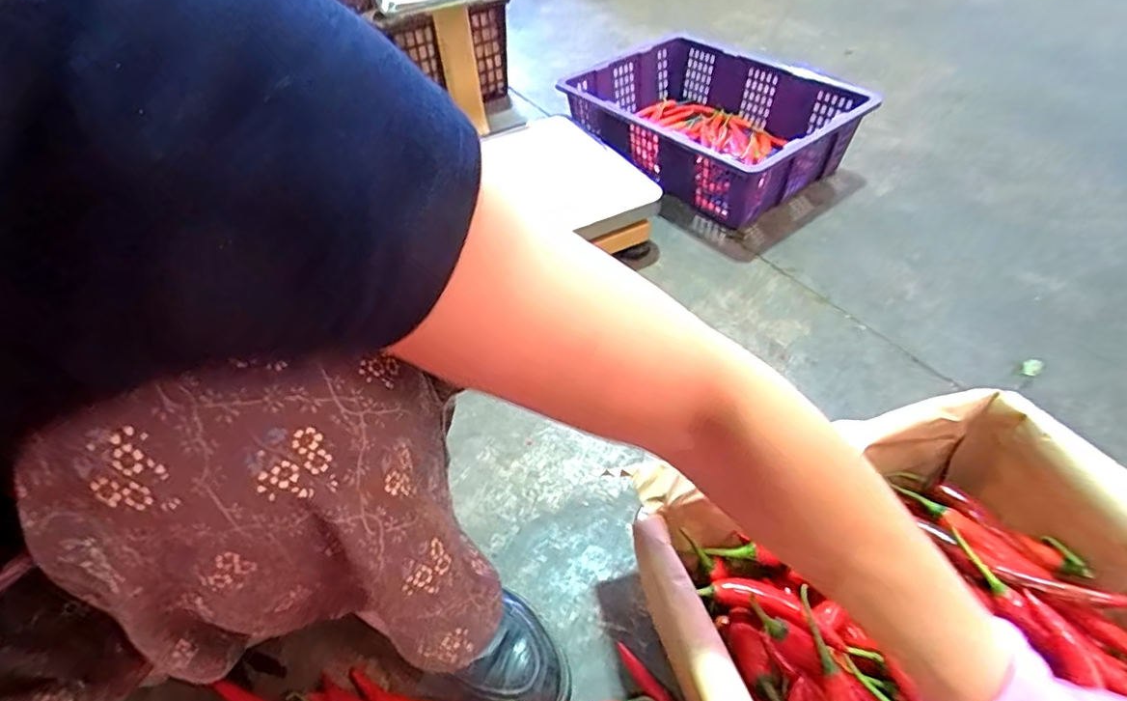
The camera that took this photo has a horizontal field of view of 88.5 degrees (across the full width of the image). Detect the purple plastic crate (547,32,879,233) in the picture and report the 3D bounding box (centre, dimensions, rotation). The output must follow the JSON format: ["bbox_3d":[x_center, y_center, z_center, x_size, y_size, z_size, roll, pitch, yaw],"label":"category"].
[{"bbox_3d":[0.259,-0.427,1.088,0.352,0.138,0.493,-32,53,-22],"label":"purple plastic crate"}]

